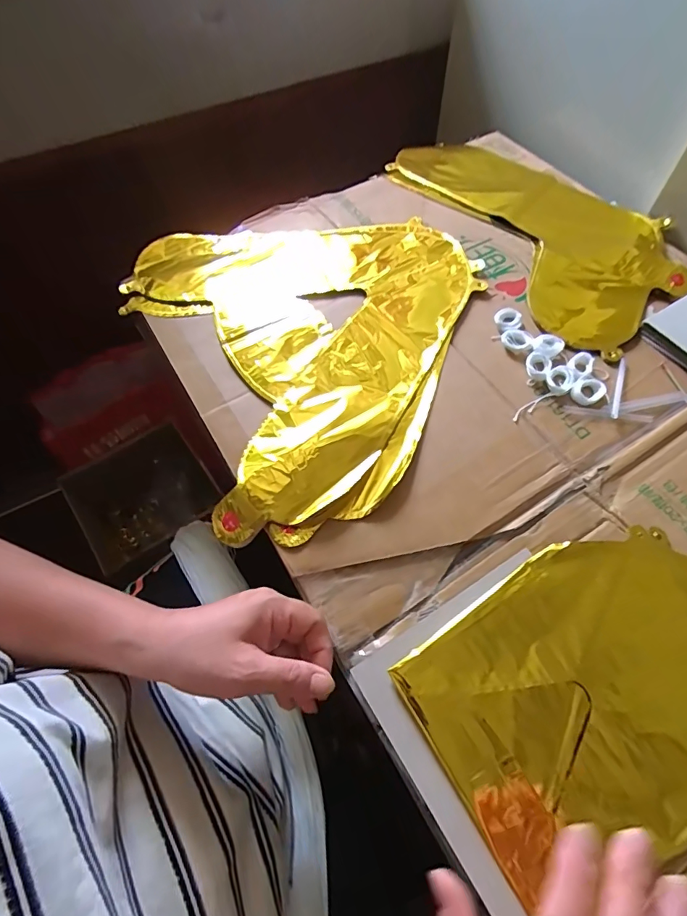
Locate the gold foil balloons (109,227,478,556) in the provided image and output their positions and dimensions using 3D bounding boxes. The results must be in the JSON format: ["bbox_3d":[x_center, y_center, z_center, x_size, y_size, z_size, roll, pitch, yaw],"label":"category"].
[{"bbox_3d":[-0.015,-0.141,0.471,0.349,0.011,0.391,-26,64,-13],"label":"gold foil balloons"}]

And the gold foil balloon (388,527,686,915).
[{"bbox_3d":[0.186,0.145,0.311,0.262,0.014,0.169,-28,64,-14],"label":"gold foil balloon"}]

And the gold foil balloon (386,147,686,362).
[{"bbox_3d":[0.240,-0.289,0.557,0.220,0.026,0.404,-21,63,-11],"label":"gold foil balloon"}]

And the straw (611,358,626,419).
[{"bbox_3d":[0.258,-0.067,0.428,0.007,0.004,0.075,20,63,11],"label":"straw"}]

